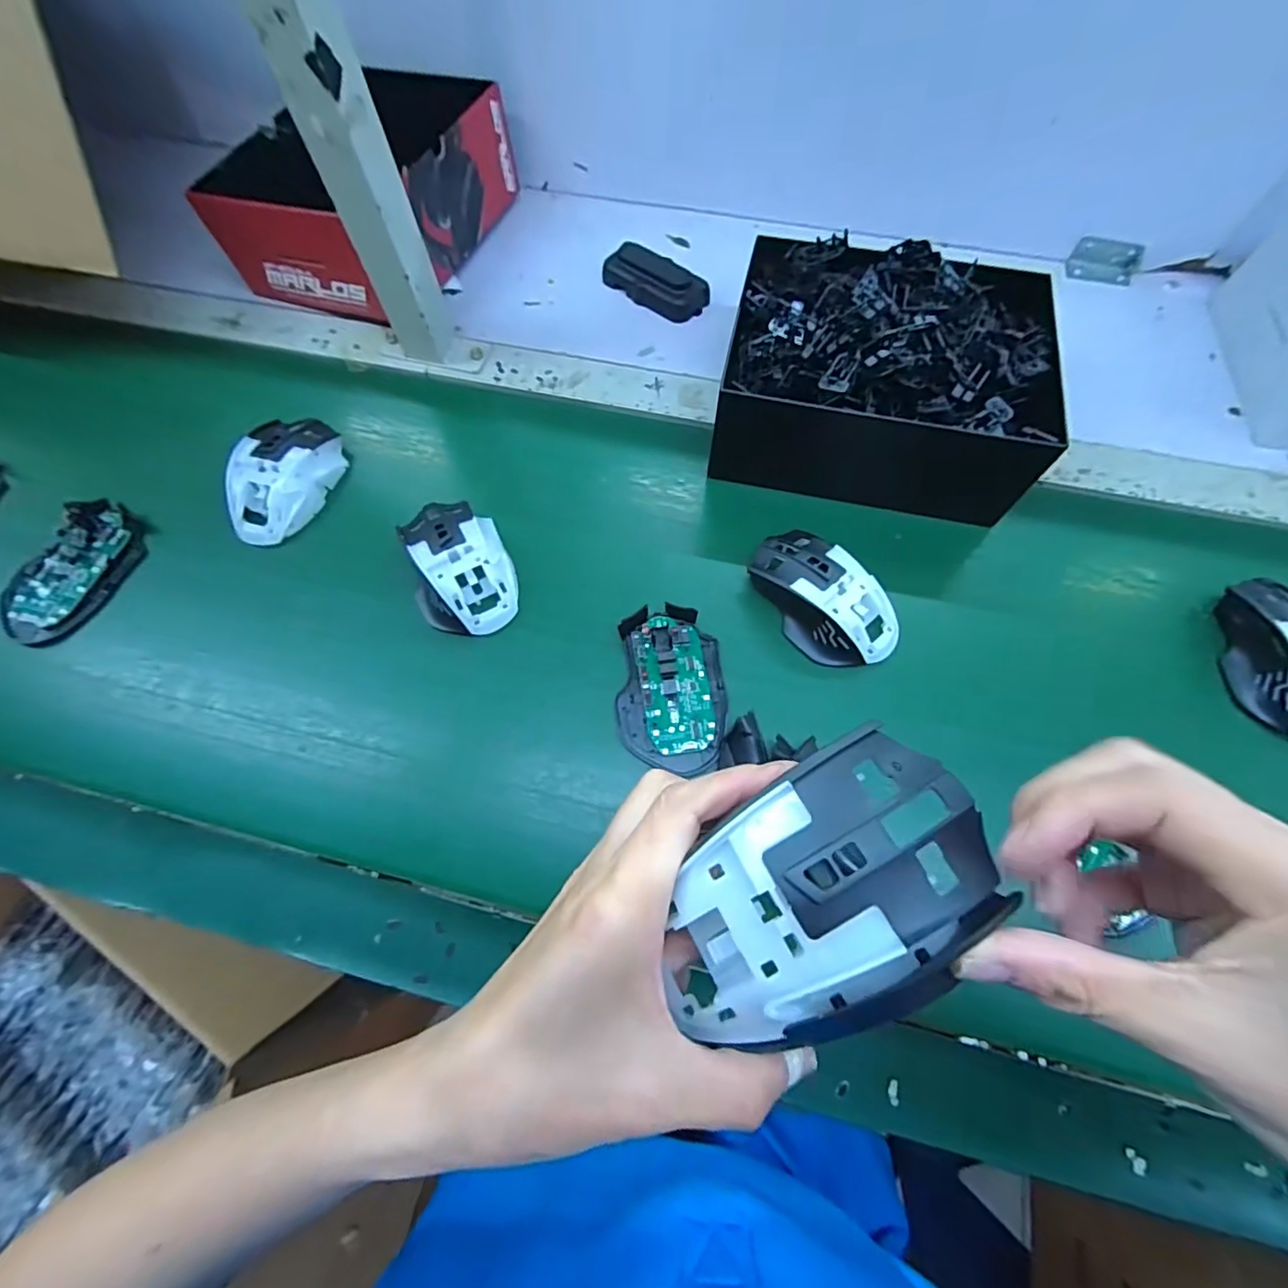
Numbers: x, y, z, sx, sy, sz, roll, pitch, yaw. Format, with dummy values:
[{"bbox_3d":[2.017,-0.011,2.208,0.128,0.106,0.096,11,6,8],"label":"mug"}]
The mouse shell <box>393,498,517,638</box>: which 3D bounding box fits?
[{"bbox_3d":[-0.138,-0.062,0.411,0.073,0.037,0.115,-20,68,-7],"label":"mouse shell"}]

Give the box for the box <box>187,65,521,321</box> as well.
[{"bbox_3d":[-0.260,-0.433,0.531,0.185,0.112,0.236,16,68,8],"label":"box"}]

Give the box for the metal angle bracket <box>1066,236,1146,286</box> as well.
[{"bbox_3d":[0.463,-0.383,0.558,0.063,0.028,0.023,14,68,7],"label":"metal angle bracket"}]

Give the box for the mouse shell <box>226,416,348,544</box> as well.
[{"bbox_3d":[-0.285,-0.136,0.444,0.068,0.038,0.114,4,67,3],"label":"mouse shell"}]

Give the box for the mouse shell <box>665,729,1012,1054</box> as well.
[{"bbox_3d":[0.053,0.075,0.169,0.101,0.042,0.065,-27,69,-10],"label":"mouse shell"}]

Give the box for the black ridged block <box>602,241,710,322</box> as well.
[{"bbox_3d":[0.010,-0.348,0.536,0.102,0.023,0.045,32,71,13],"label":"black ridged block"}]

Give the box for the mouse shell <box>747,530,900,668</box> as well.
[{"bbox_3d":[0.126,-0.034,0.395,0.066,0.034,0.112,-40,72,-14],"label":"mouse shell"}]

